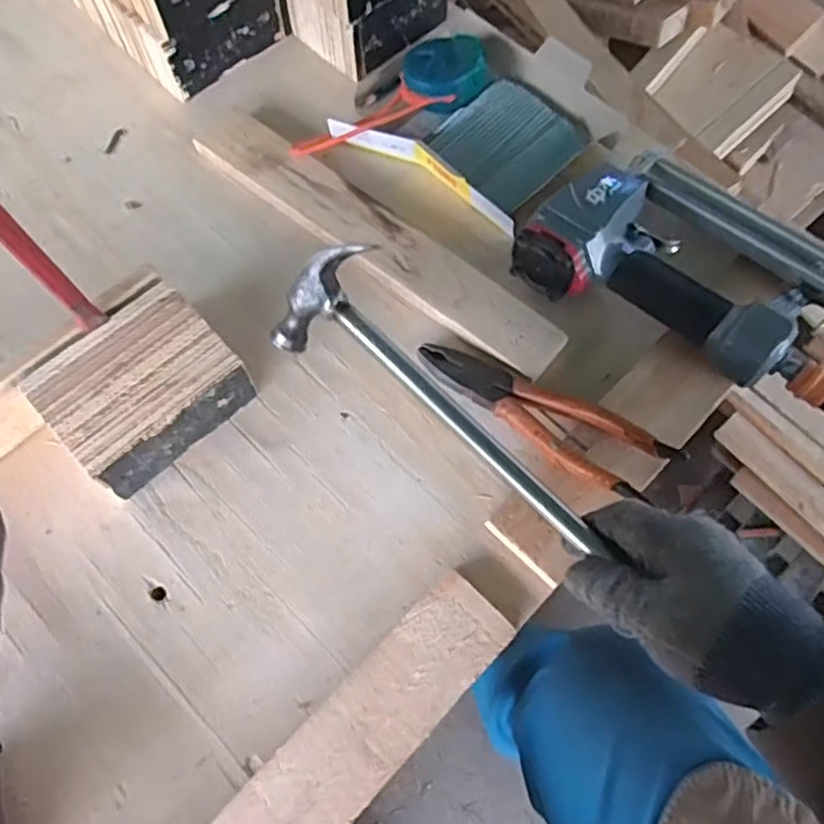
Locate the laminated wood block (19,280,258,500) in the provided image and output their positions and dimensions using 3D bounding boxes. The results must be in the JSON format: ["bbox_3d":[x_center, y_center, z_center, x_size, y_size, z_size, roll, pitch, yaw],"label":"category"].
[{"bbox_3d":[-0.185,-0.016,0.465,0.120,0.054,0.094,-40,73,-15],"label":"laminated wood block"}]

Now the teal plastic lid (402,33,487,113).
[{"bbox_3d":[0.029,-0.291,0.588,0.069,0.021,0.065,-5,80,10],"label":"teal plastic lid"}]

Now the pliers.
[{"bbox_3d":[0.087,-0.002,0.471,0.184,0.022,0.054,34,71,13],"label":"pliers"}]

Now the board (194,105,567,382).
[{"bbox_3d":[-0.035,-0.144,0.541,0.355,0.016,0.056,39,73,14],"label":"board"}]

